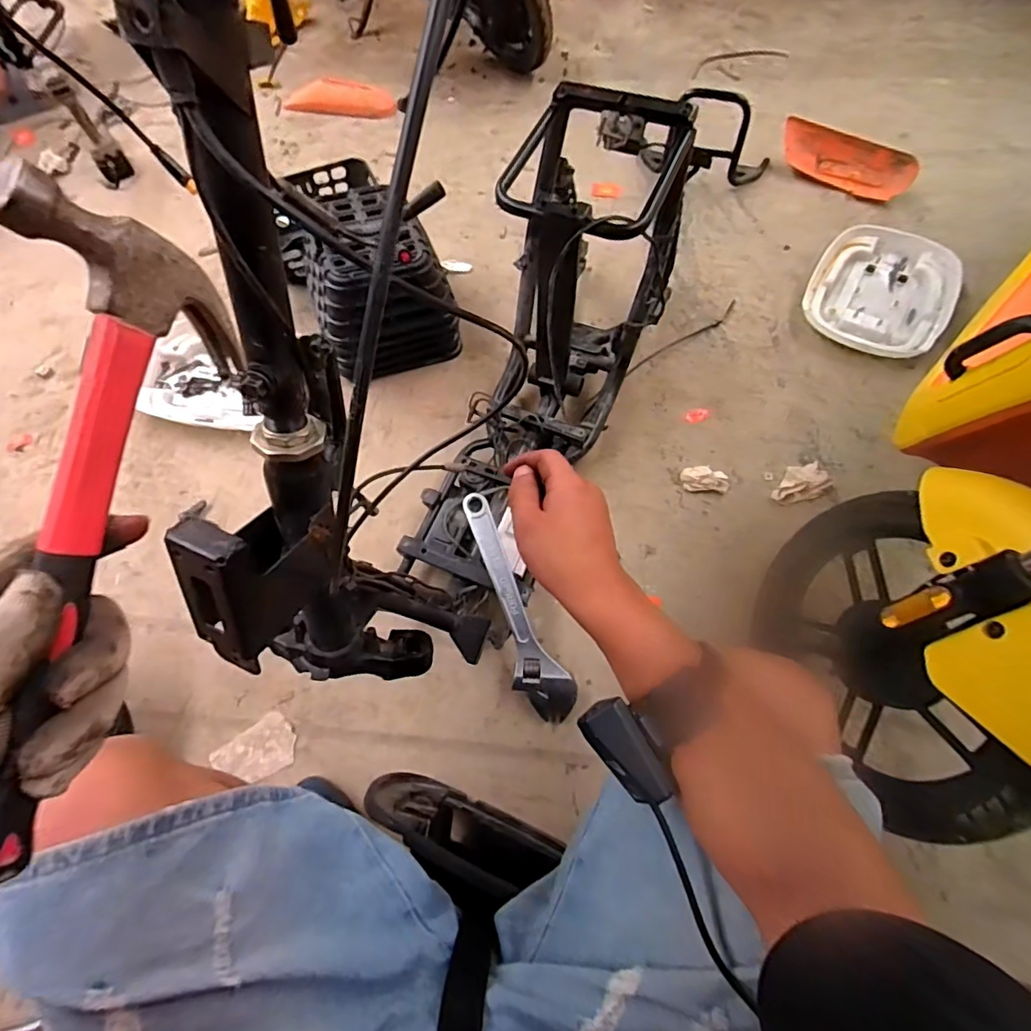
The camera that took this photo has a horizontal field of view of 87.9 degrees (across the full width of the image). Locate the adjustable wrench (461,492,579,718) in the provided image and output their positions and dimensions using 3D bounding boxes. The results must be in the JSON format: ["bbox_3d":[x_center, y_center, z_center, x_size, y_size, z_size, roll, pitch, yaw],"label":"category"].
[{"bbox_3d":[-0.002,0.140,0.831,0.077,0.020,0.363,-21,85,-9],"label":"adjustable wrench"}]

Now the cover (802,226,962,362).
[{"bbox_3d":[0.825,-0.518,1.205,0.295,0.057,0.419,21,67,12],"label":"cover"}]

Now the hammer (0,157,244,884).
[{"bbox_3d":[-0.188,0.015,0.230,0.029,0.095,0.274,13,90,9],"label":"hammer"}]

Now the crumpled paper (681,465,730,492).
[{"bbox_3d":[0.360,-0.070,1.017,0.087,0.033,0.048,1,64,3],"label":"crumpled paper"}]

